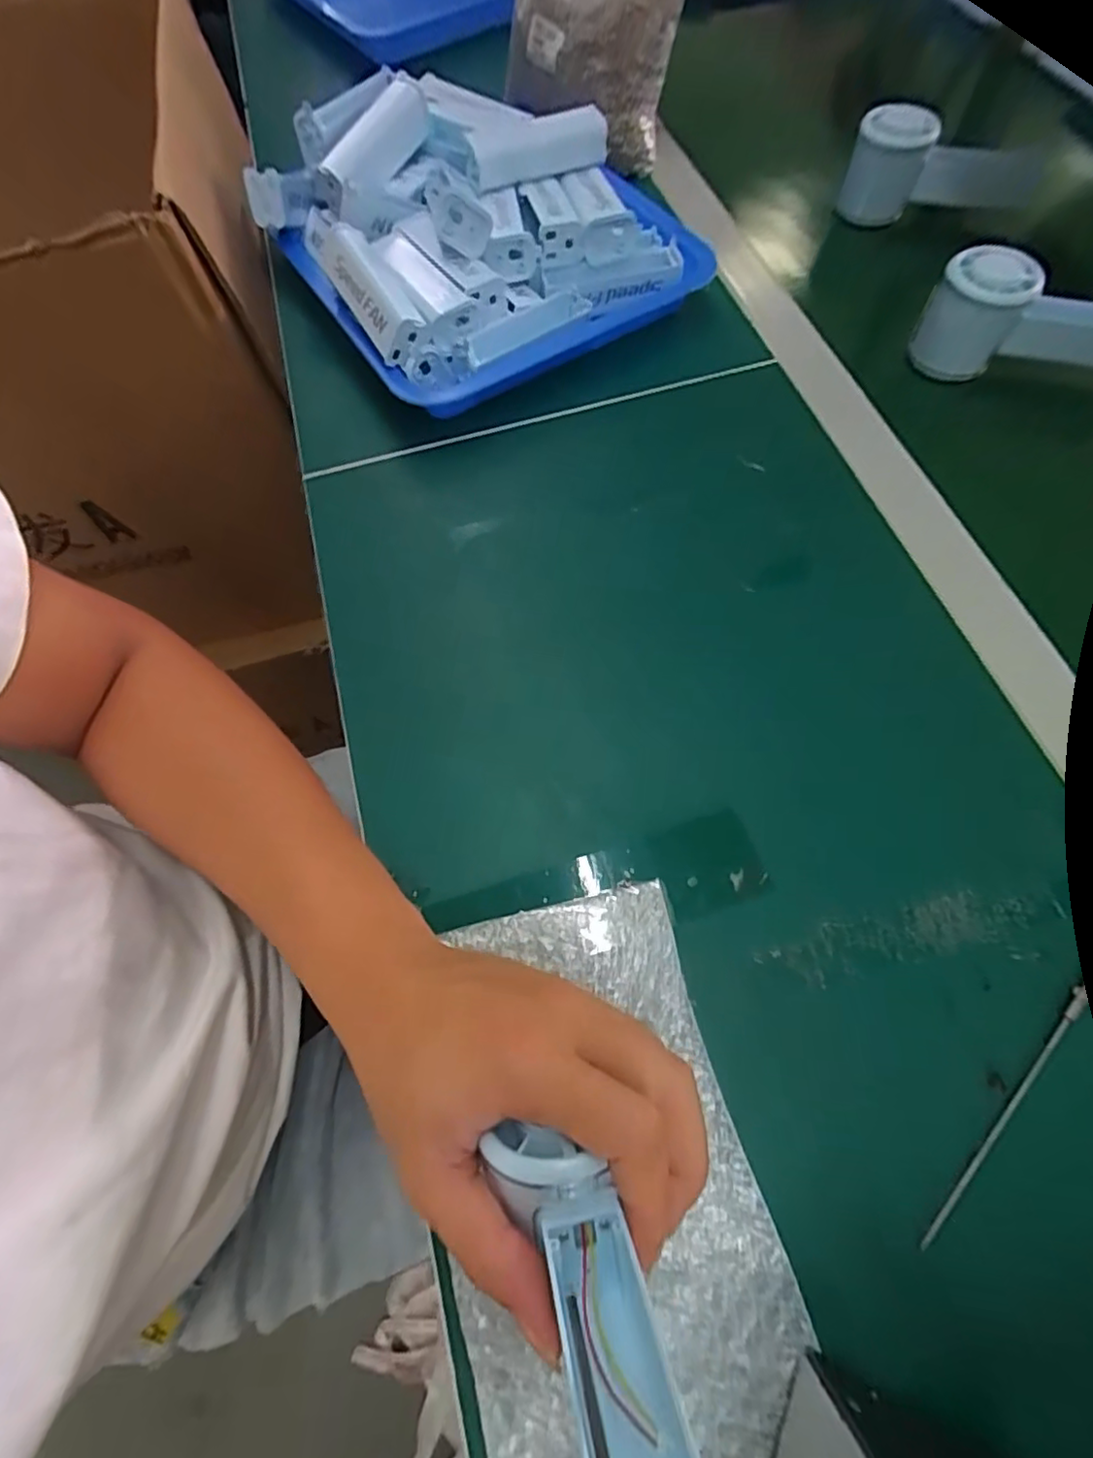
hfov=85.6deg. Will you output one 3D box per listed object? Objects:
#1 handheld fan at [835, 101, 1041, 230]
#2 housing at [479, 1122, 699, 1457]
[{"bbox_3d":[0.347,-0.486,0.519,0.218,0.072,0.061,-11,64,-19],"label":"handheld fan"},{"bbox_3d":[0.019,0.176,0.156,0.032,0.026,0.126,-22,44,-7],"label":"housing"}]

